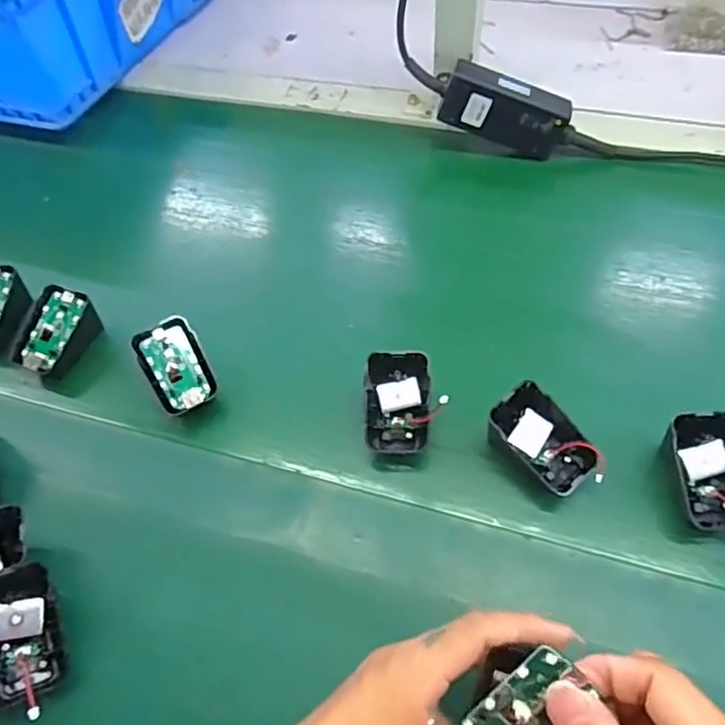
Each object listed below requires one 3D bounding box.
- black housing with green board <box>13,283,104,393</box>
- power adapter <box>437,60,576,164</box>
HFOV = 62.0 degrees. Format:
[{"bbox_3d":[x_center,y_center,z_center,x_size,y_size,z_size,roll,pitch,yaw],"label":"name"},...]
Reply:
[{"bbox_3d":[-0.242,-0.020,0.475,0.042,0.048,0.064,18,58,16],"label":"black housing with green board"},{"bbox_3d":[0.134,-0.231,0.559,0.118,0.055,0.024,20,56,-5],"label":"power adapter"}]

